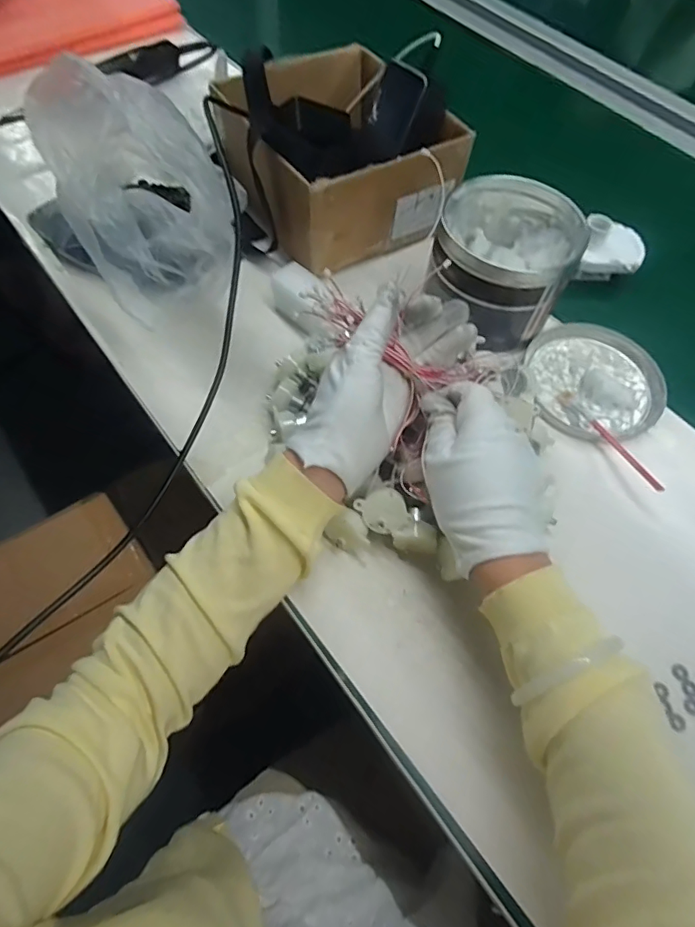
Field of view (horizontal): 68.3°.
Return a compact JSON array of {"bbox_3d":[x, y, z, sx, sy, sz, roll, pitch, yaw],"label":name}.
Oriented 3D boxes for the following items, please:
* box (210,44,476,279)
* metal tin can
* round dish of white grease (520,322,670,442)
[{"bbox_3d":[-0.015,-0.329,0.546,0.202,0.104,0.209,-28,67,-18],"label":"box"},{"bbox_3d":[0.147,-0.193,0.493,0.121,0.102,0.127,2,61,-3],"label":"metal tin can"},{"bbox_3d":[0.238,-0.083,0.494,0.131,0.015,0.132,2,61,-3],"label":"round dish of white grease"}]

